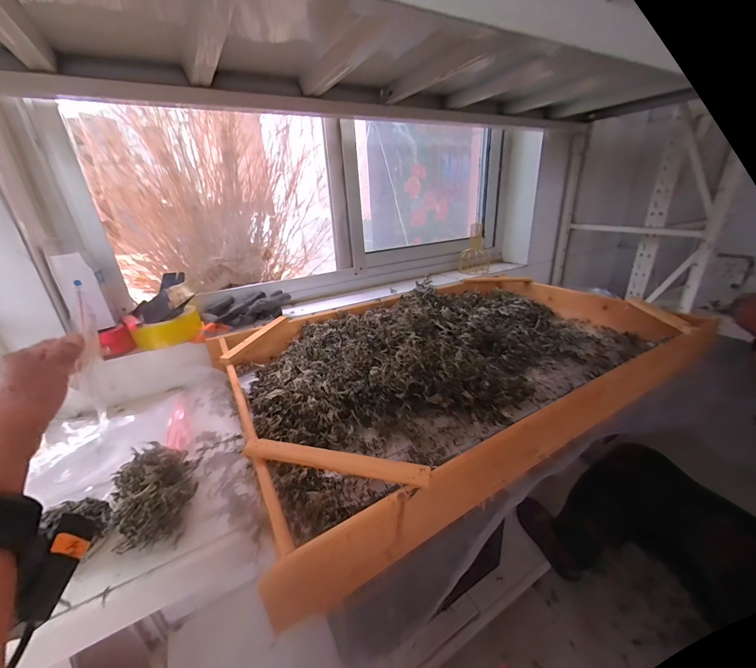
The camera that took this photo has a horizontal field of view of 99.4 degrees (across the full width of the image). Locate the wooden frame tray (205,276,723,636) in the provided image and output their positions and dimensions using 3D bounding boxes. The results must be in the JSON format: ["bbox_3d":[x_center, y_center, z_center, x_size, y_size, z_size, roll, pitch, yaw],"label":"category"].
[{"bbox_3d":[0.175,0.009,0.657,0.889,0.123,0.513,-16,27,-28],"label":"wooden frame tray"}]

